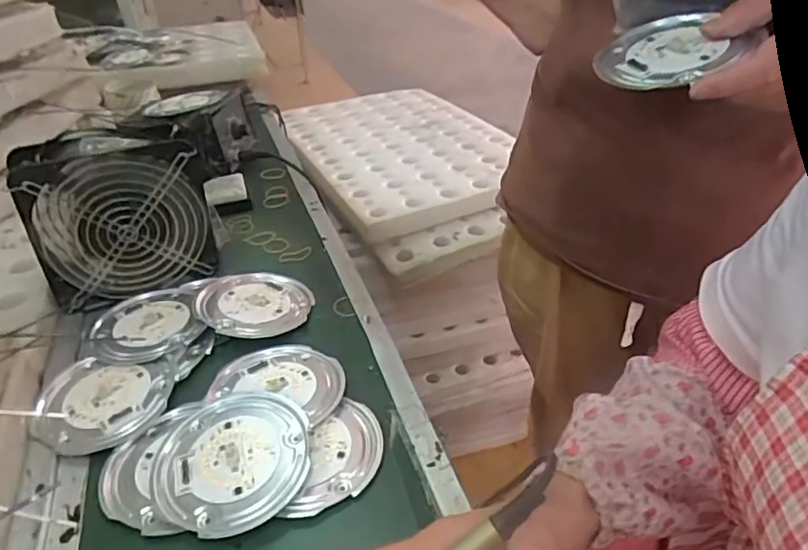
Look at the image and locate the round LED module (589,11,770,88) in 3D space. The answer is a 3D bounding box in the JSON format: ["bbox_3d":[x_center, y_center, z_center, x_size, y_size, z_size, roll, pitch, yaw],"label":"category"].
[{"bbox_3d":[0.185,-0.157,0.399,0.089,0.013,0.092,-37,42,-9],"label":"round LED module"}]

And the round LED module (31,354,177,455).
[{"bbox_3d":[-0.231,0.097,0.439,0.091,0.014,0.088,-2,35,1],"label":"round LED module"}]

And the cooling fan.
[{"bbox_3d":[-0.261,-0.057,0.536,0.162,0.152,0.061,-20,39,-23],"label":"cooling fan"}]

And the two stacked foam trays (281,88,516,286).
[{"bbox_3d":[0.004,-0.220,1.093,0.371,0.076,0.608,-16,37,-18],"label":"two stacked foam trays"}]

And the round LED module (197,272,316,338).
[{"bbox_3d":[-0.139,0.022,0.531,0.101,0.020,0.090,-19,38,-22],"label":"round LED module"}]

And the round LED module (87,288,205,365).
[{"bbox_3d":[-0.234,0.044,0.510,0.092,0.013,0.101,-2,35,1],"label":"round LED module"}]

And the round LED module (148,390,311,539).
[{"bbox_3d":[-0.118,0.126,0.387,0.102,0.018,0.103,-2,35,1],"label":"round LED module"}]

